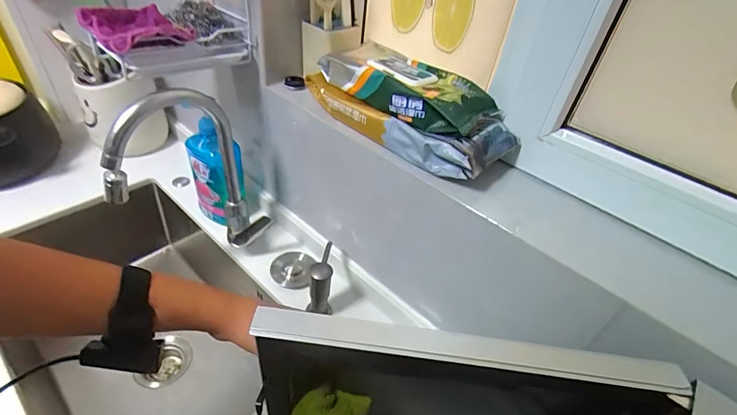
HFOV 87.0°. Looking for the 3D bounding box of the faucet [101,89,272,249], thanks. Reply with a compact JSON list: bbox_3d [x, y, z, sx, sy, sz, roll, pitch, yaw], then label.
[{"bbox_3d":[-0.284,-0.042,0.622,0.206,0.266,0.110,-16,46,-24],"label":"faucet"}]

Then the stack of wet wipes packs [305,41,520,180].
[{"bbox_3d":[0.052,-0.149,0.561,0.308,0.088,0.117,34,48,27],"label":"stack of wet wipes packs"}]

